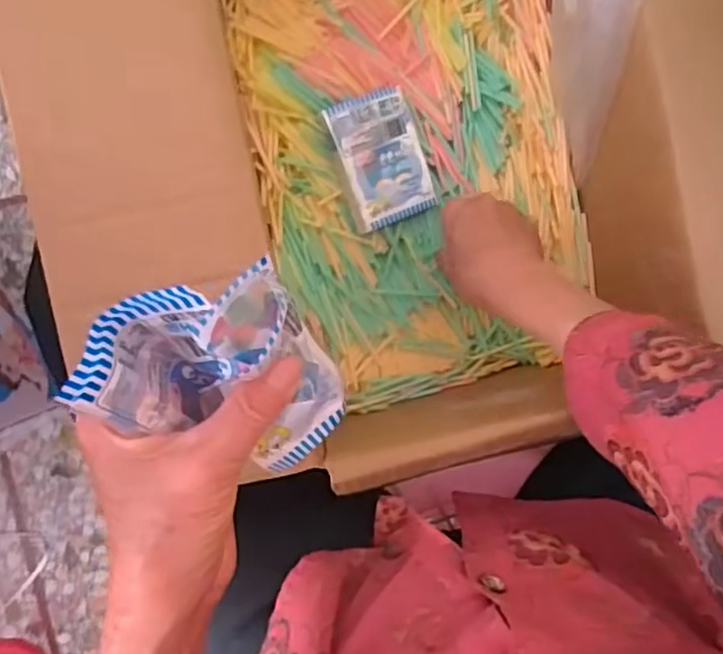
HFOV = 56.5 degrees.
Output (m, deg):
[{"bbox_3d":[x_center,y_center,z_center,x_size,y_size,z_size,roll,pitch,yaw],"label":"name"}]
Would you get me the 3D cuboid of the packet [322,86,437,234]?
[{"bbox_3d":[0.016,-0.140,0.560,0.070,0.024,0.104,-21,94,-4],"label":"packet"}]

